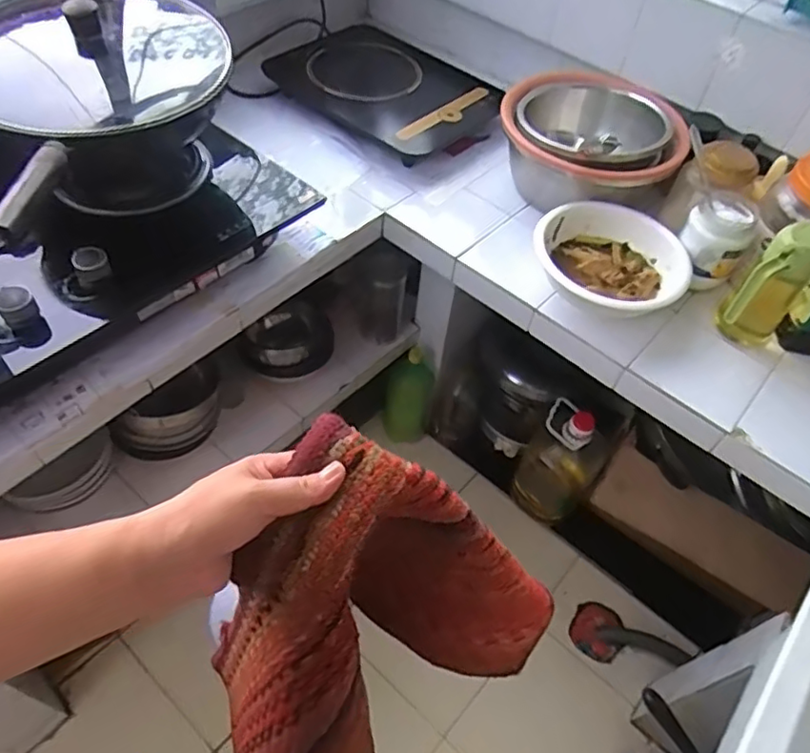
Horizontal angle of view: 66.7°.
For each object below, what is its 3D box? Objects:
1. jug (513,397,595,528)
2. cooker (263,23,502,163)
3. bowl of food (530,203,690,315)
[{"bbox_3d":[0.334,0.190,1.337,0.145,0.353,0.120,26,54,14],"label":"jug"},{"bbox_3d":[-0.042,-0.543,1.139,0.365,0.068,0.236,35,57,20],"label":"cooker"},{"bbox_3d":[0.301,-0.173,0.911,0.221,0.062,0.175,20,53,9],"label":"bowl of food"}]

